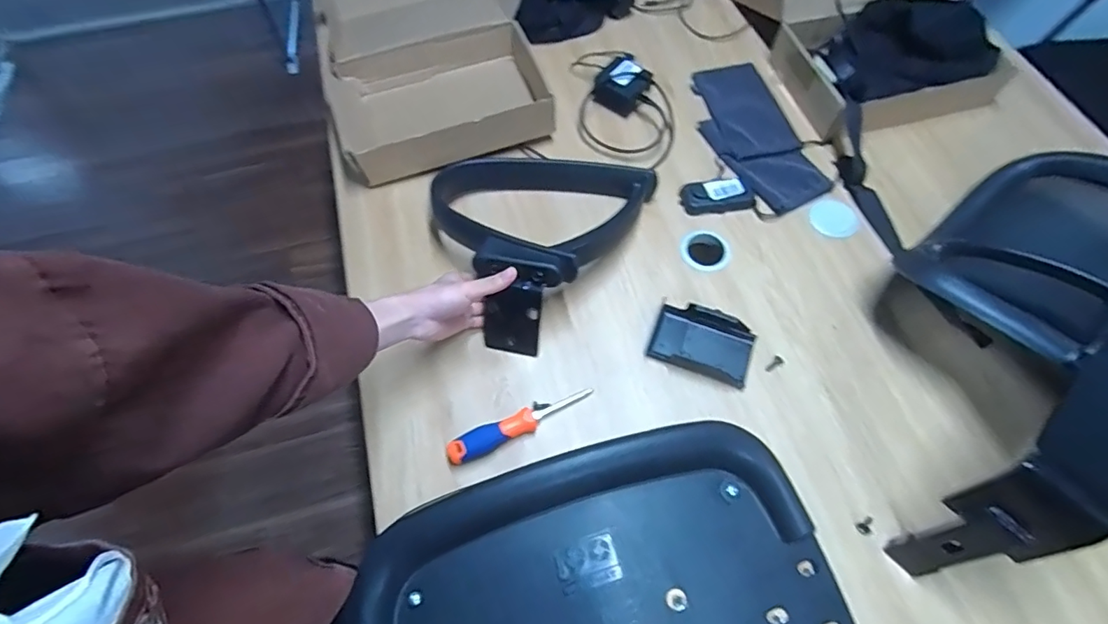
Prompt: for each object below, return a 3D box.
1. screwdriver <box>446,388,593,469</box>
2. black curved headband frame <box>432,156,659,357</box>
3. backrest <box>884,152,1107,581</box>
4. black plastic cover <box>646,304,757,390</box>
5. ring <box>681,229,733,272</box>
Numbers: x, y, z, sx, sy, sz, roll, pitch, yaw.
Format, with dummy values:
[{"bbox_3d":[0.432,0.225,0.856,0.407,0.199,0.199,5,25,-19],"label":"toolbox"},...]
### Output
[{"bbox_3d":[-0.038,0.131,0.605,0.181,0.028,0.027,-22,65,-10],"label":"screwdriver"},{"bbox_3d":[-0.048,-0.144,0.705,0.270,0.105,0.323,33,68,16],"label":"black curved headband frame"},{"bbox_3d":[0.586,0.044,0.556,0.587,0.177,0.371,-40,70,-18],"label":"backrest"},{"bbox_3d":[0.191,0.038,0.654,0.125,0.028,0.081,19,65,10],"label":"black plastic cover"},{"bbox_3d":[0.217,-0.088,0.732,0.071,0.006,0.068,0,63,0],"label":"ring"}]

